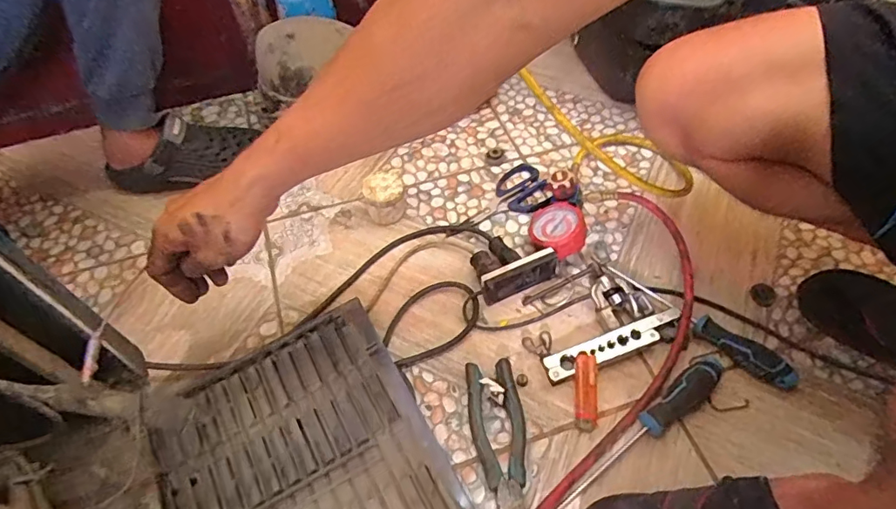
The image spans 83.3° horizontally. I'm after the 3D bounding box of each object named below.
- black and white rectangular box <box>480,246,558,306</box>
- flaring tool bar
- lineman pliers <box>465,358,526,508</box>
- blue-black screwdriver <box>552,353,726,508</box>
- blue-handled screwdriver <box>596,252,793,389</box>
[{"bbox_3d":[0.089,0.026,0.630,0.104,0.045,0.022,-22,57,-14],"label":"black and white rectangular box"},{"bbox_3d":[0.190,0.105,0.580,0.164,0.032,0.033,-17,56,-11],"label":"flaring tool bar"},{"bbox_3d":[0.057,0.202,0.522,0.054,0.022,0.190,-7,55,-4],"label":"lineman pliers"},{"bbox_3d":[0.205,0.180,0.524,0.269,0.032,0.032,-30,59,-19],"label":"blue-black screwdriver"},{"bbox_3d":[0.286,0.073,0.604,0.252,0.032,0.032,36,62,24],"label":"blue-handled screwdriver"}]

